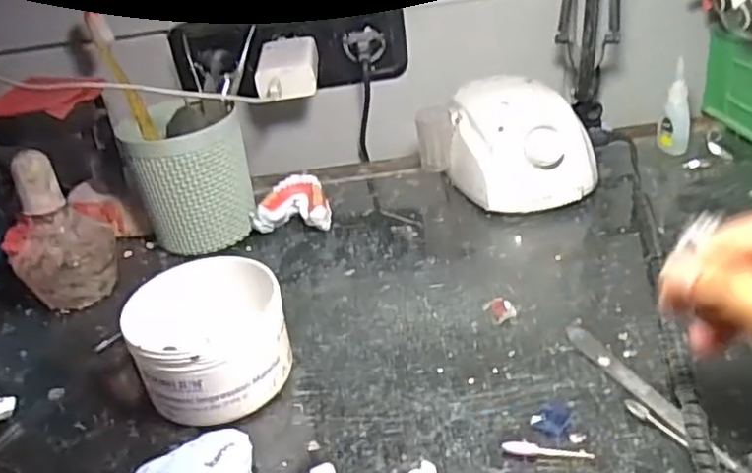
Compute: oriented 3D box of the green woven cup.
[{"bbox_3d":[-0.155,-0.048,0.558,0.092,0.113,0.087,-22,34,-21],"label":"green woven cup"}]

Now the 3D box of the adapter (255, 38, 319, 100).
[{"bbox_3d":[-0.080,-0.155,0.609,0.053,0.030,0.093,-7,31,1],"label":"adapter"}]

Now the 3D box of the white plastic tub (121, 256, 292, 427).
[{"bbox_3d":[-0.098,0.064,0.403,0.087,0.068,0.080,-6,31,4],"label":"white plastic tub"}]

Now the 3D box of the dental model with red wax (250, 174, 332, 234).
[{"bbox_3d":[-0.071,-0.025,0.580,0.064,0.035,0.052,-5,31,4],"label":"dental model with red wax"}]

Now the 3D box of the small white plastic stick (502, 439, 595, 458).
[{"bbox_3d":[0.090,0.111,0.346,0.045,0.004,0.007,-1,32,12],"label":"small white plastic stick"}]

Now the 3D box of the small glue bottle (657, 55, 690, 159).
[{"bbox_3d":[0.272,-0.115,0.600,0.020,0.080,0.020,-6,31,3],"label":"small glue bottle"}]

